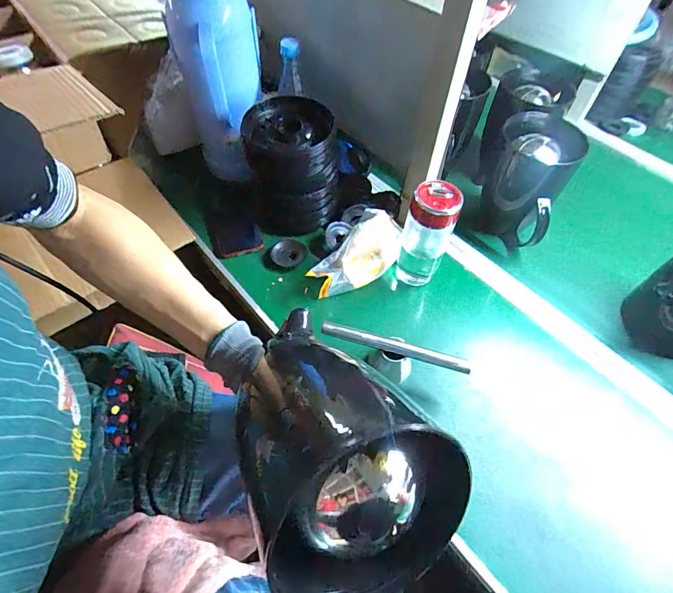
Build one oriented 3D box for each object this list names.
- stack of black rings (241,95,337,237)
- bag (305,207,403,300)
[{"bbox_3d":[-0.073,-0.225,0.687,0.139,0.170,0.144,0,54,-3],"label":"stack of black rings"},{"bbox_3d":[0.039,-0.067,0.675,0.102,0.070,0.192,25,57,15],"label":"bag"}]

